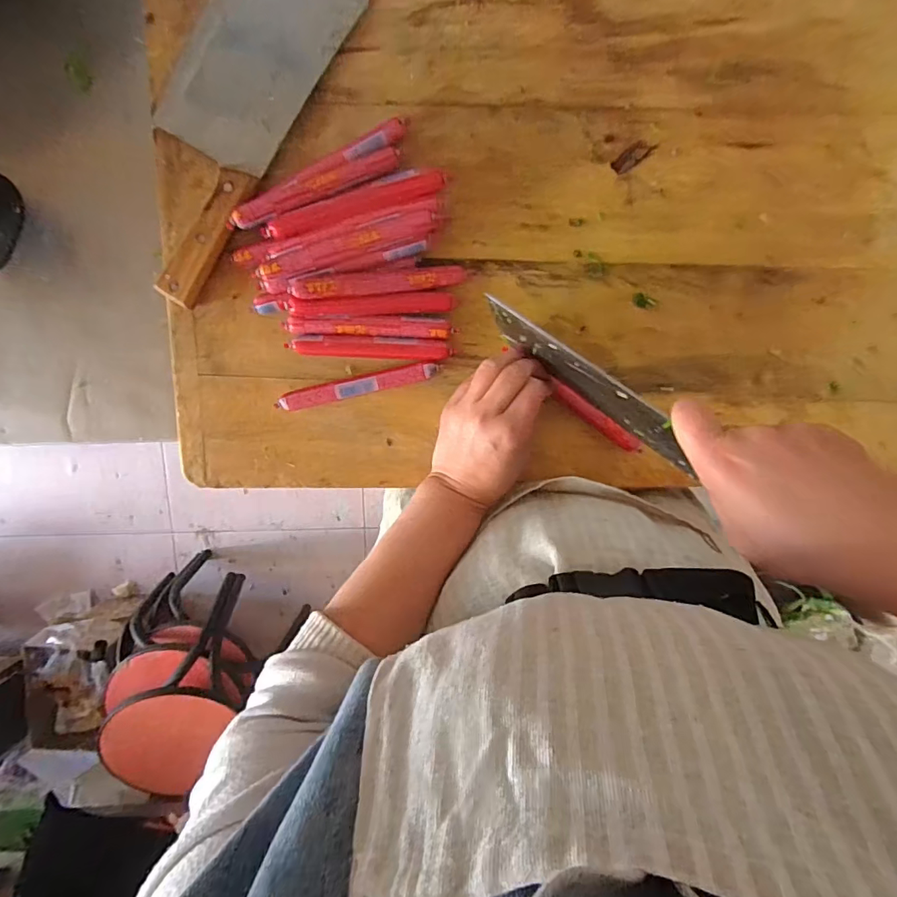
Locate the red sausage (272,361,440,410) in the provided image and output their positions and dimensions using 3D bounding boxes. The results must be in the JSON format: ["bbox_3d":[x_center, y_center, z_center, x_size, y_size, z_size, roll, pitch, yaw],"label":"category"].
[{"bbox_3d":[-0.075,-0.053,0.413,0.135,0.018,0.017,-14,100,-1],"label":"red sausage"}]

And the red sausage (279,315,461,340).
[{"bbox_3d":[-0.065,-0.101,0.408,0.137,0.014,0.017,1,99,-4],"label":"red sausage"}]

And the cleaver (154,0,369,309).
[{"bbox_3d":[-0.172,-0.256,0.377,0.093,0.020,0.273,32,96,-8],"label":"cleaver"}]

